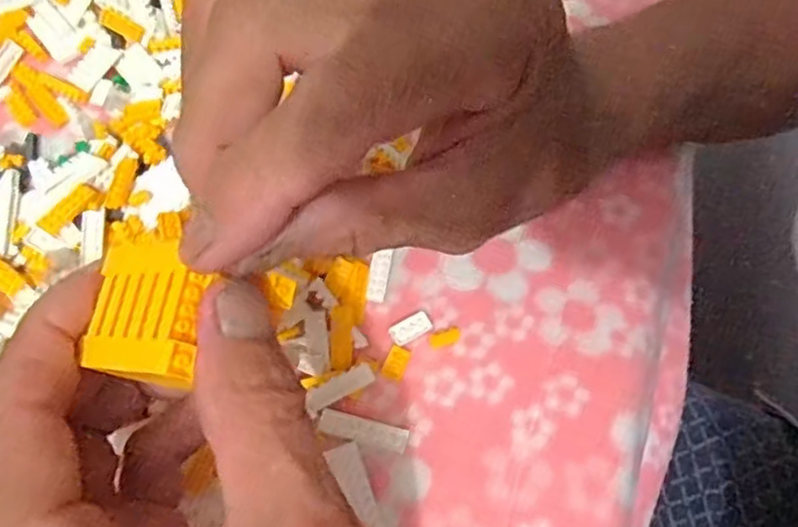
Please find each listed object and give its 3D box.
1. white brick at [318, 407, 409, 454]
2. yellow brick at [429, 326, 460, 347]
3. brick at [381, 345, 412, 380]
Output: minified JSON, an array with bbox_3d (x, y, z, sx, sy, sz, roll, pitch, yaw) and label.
[{"bbox_3d":[-0.013,0.060,0.237,0.032,0.004,0.009,13,63,3],"label":"white brick"},{"bbox_3d":[0.018,0.028,0.257,0.013,0.004,0.006,-19,66,-13],"label":"yellow brick"},{"bbox_3d":[-0.001,0.038,0.250,0.008,0.004,0.012,20,63,7],"label":"brick"}]

